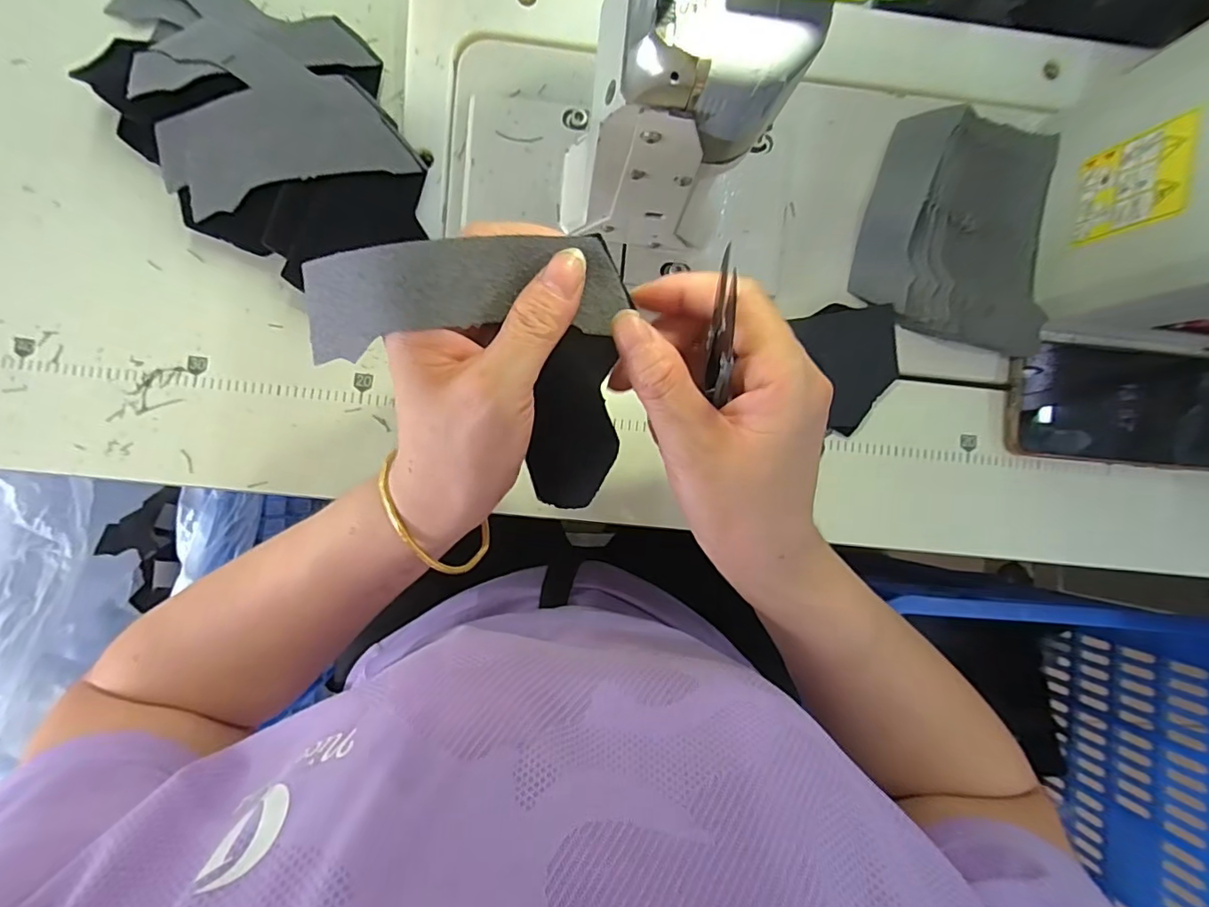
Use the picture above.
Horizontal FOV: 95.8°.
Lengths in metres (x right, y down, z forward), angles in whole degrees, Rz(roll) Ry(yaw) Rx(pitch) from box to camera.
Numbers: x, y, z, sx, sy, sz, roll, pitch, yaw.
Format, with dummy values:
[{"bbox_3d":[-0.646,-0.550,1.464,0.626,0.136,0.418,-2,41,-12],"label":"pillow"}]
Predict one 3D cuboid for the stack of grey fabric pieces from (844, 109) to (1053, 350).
[{"bbox_3d":[0.220,-0.140,0.341,0.110,0.026,0.139,1,86,-4],"label":"stack of grey fabric pieces"}]

